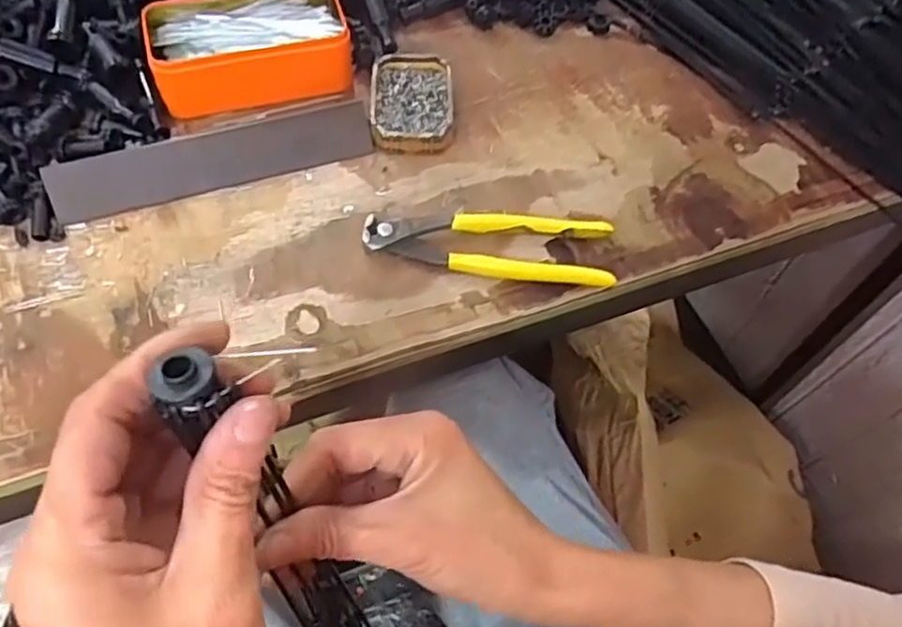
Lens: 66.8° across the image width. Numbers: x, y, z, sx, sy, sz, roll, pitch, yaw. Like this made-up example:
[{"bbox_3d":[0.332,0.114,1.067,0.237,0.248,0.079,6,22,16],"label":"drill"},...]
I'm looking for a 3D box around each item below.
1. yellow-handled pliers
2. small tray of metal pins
[{"bbox_3d":[0.025,-0.047,0.460,0.163,0.018,0.047,7,58,0],"label":"yellow-handled pliers"},{"bbox_3d":[-0.030,-0.157,0.519,0.060,0.023,0.090,-3,59,-6],"label":"small tray of metal pins"}]

